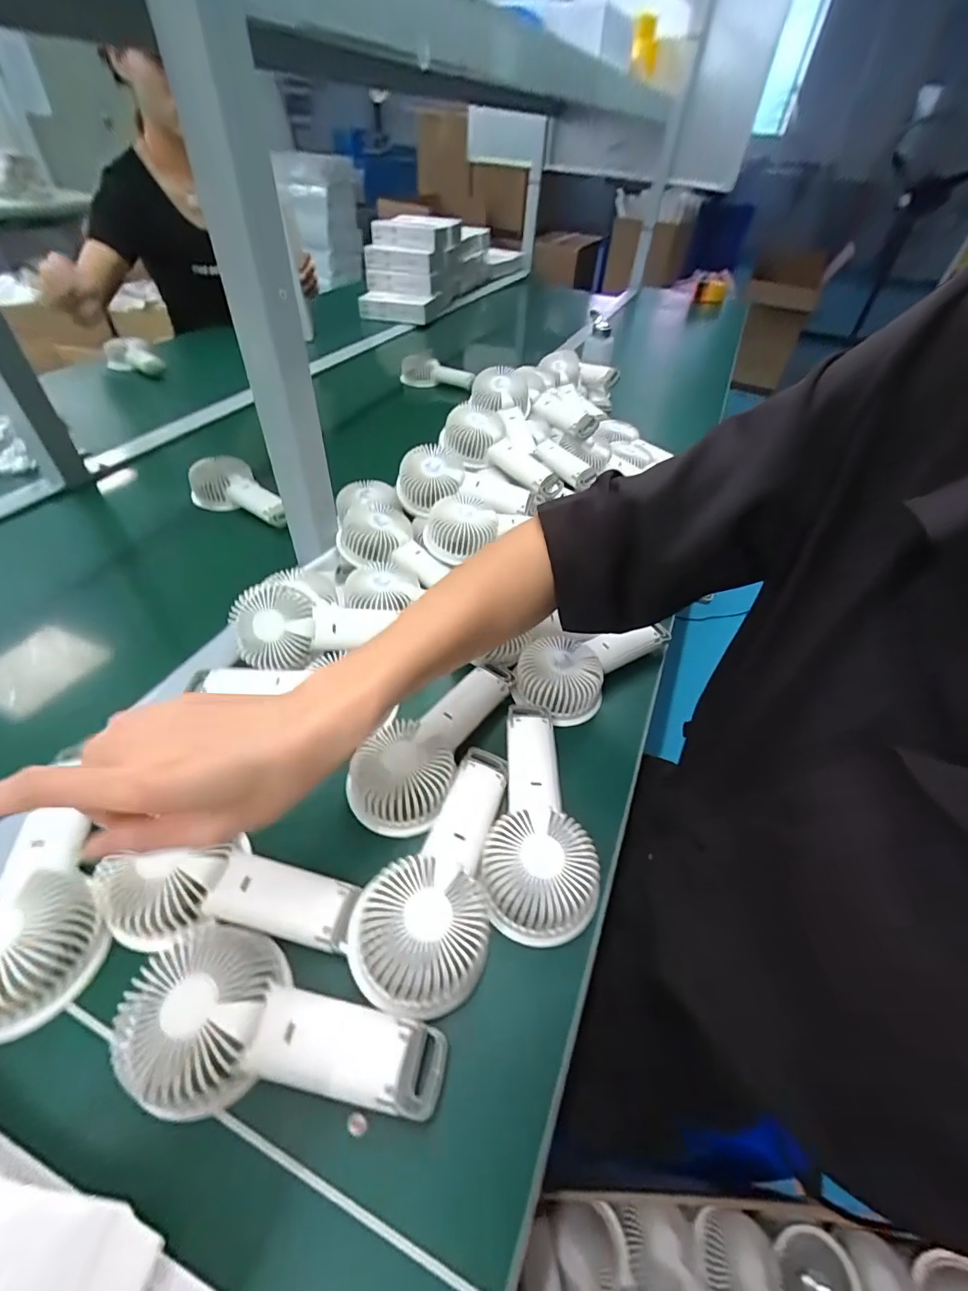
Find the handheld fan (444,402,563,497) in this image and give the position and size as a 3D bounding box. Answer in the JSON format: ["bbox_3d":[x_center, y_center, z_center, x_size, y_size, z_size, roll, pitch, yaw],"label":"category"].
[{"bbox_3d":[0.021,-0.266,0.654,0.192,0.044,0.083,38,54,10],"label":"handheld fan"}]

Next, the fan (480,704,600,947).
[{"bbox_3d":[0.040,0.124,0.380,0.077,0.033,0.181,4,47,-1],"label":"fan"}]

